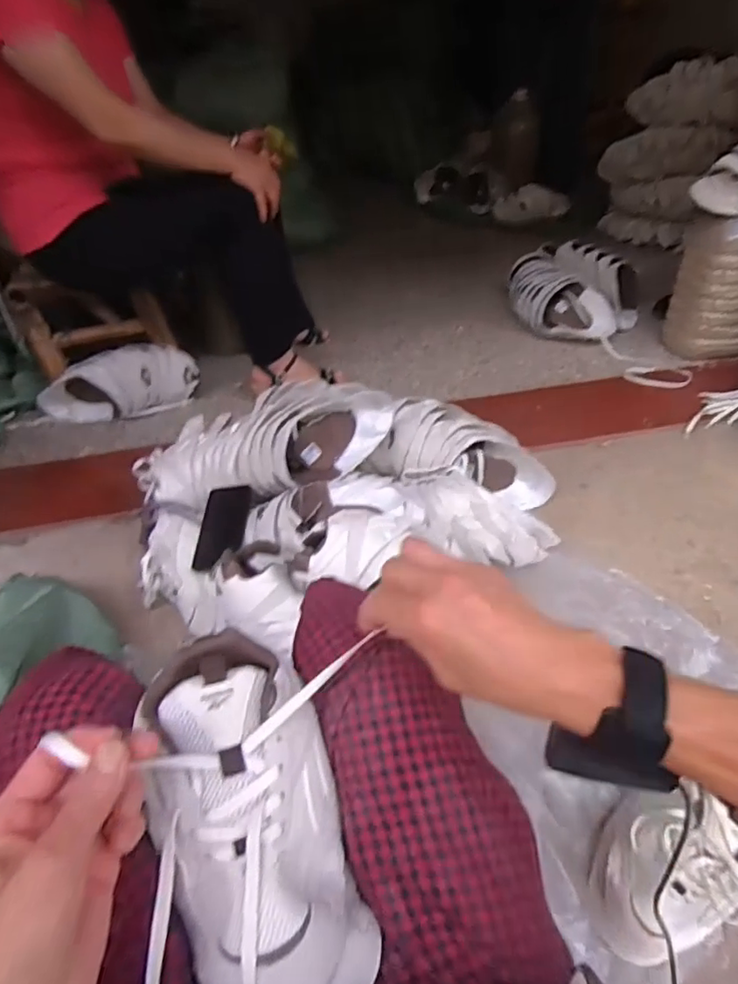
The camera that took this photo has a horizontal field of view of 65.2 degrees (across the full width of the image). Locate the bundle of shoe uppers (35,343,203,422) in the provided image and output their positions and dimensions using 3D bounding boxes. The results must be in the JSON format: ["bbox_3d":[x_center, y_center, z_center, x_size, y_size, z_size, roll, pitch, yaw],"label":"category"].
[{"bbox_3d":[-0.568,-0.242,1.310,0.344,0.144,0.142,-19,43,-18],"label":"bundle of shoe uppers"}]

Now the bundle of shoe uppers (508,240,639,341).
[{"bbox_3d":[0.561,-0.560,1.585,0.346,0.136,0.372,8,42,12],"label":"bundle of shoe uppers"}]

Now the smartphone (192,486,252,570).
[{"bbox_3d":[-0.233,0.054,0.929,0.076,0.013,0.142,-1,59,6],"label":"smartphone"}]

